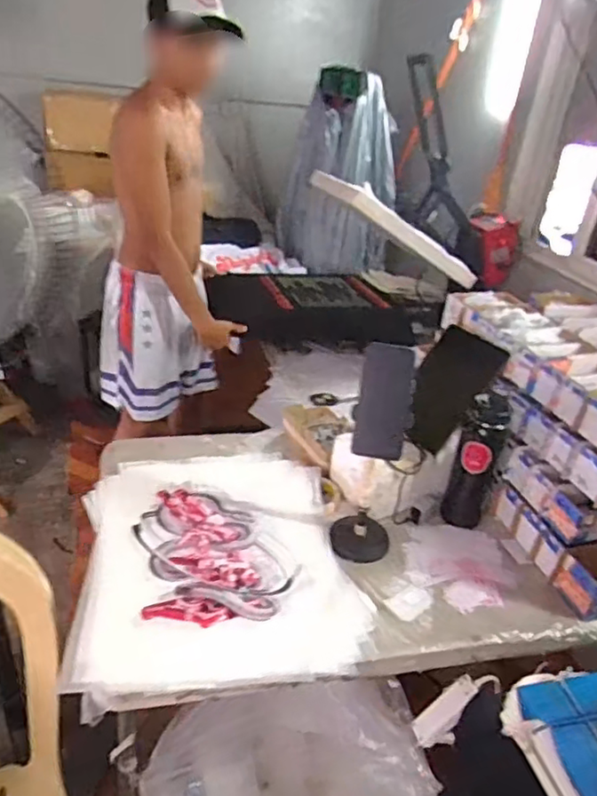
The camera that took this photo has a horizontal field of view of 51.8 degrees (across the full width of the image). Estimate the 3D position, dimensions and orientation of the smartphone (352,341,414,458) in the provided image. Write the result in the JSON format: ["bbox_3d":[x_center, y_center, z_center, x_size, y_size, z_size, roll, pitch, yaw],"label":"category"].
[{"bbox_3d":[0.126,0.006,0.907,0.079,0.168,0.016,10,10,22],"label":"smartphone"}]

